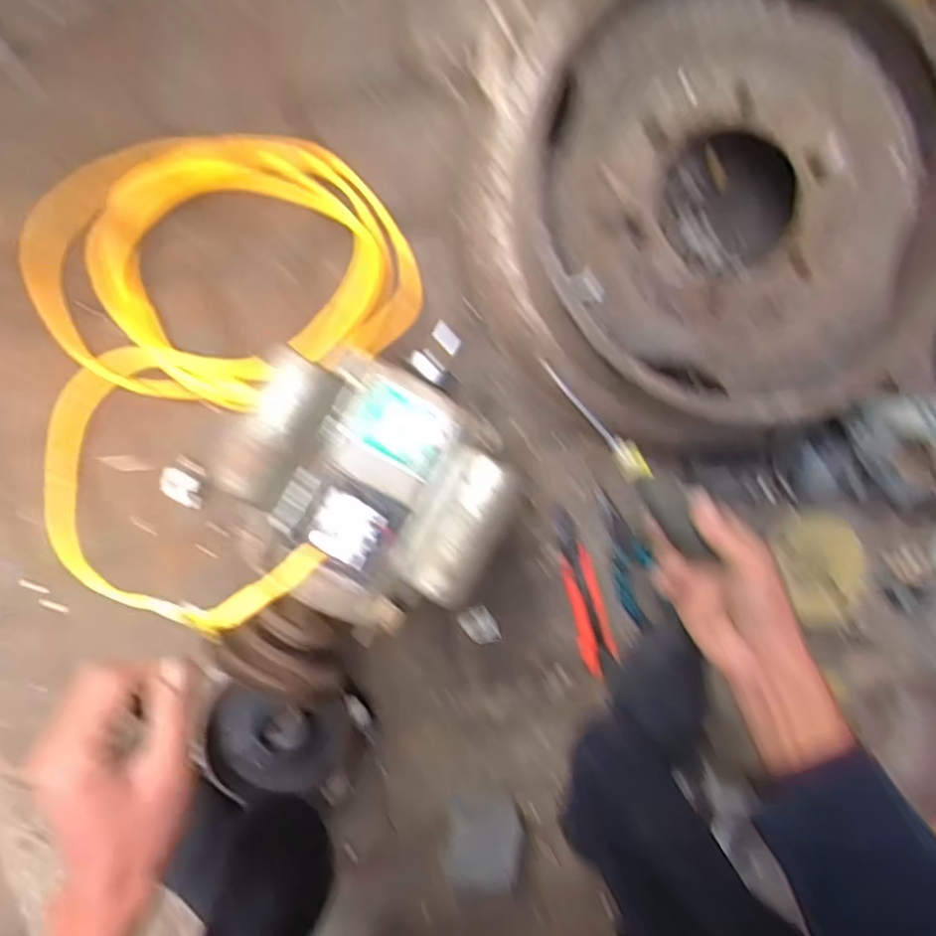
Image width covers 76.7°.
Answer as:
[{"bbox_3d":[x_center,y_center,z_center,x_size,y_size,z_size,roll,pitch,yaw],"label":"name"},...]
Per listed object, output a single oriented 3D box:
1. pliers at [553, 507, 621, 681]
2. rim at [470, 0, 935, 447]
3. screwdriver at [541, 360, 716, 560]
[{"bbox_3d":[0.120,0.133,0.626,0.042,0.020,0.179,-19,96,-2],"label":"pliers"},{"bbox_3d":[0.233,-0.227,0.520,0.426,0.111,0.392,0,95,-4],"label":"rim"},{"bbox_3d":[0.126,-0.010,0.469,0.025,0.028,0.186,-39,88,0],"label":"screwdriver"}]

